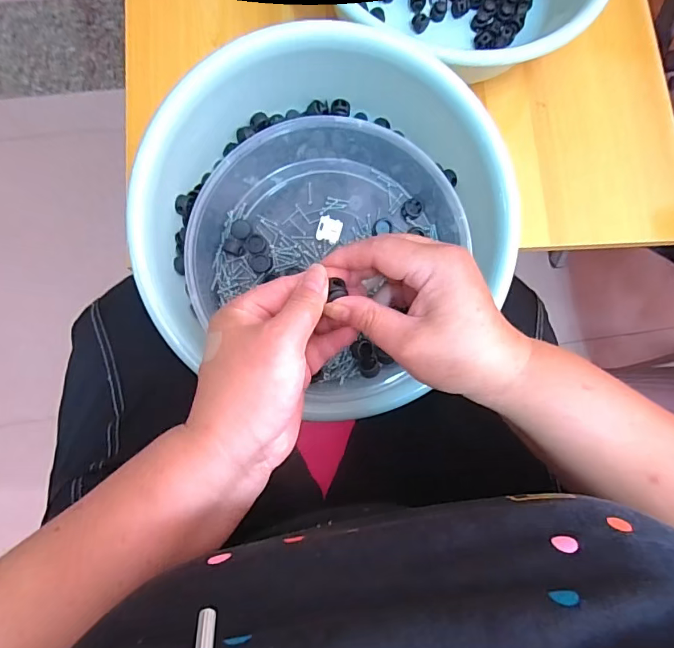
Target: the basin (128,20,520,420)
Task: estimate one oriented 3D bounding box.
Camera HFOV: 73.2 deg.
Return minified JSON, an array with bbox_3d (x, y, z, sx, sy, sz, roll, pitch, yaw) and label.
[{"bbox_3d":[-0.012,-0.083,0.380,0.290,0.104,0.272,0,81,-3],"label":"basin"}]

